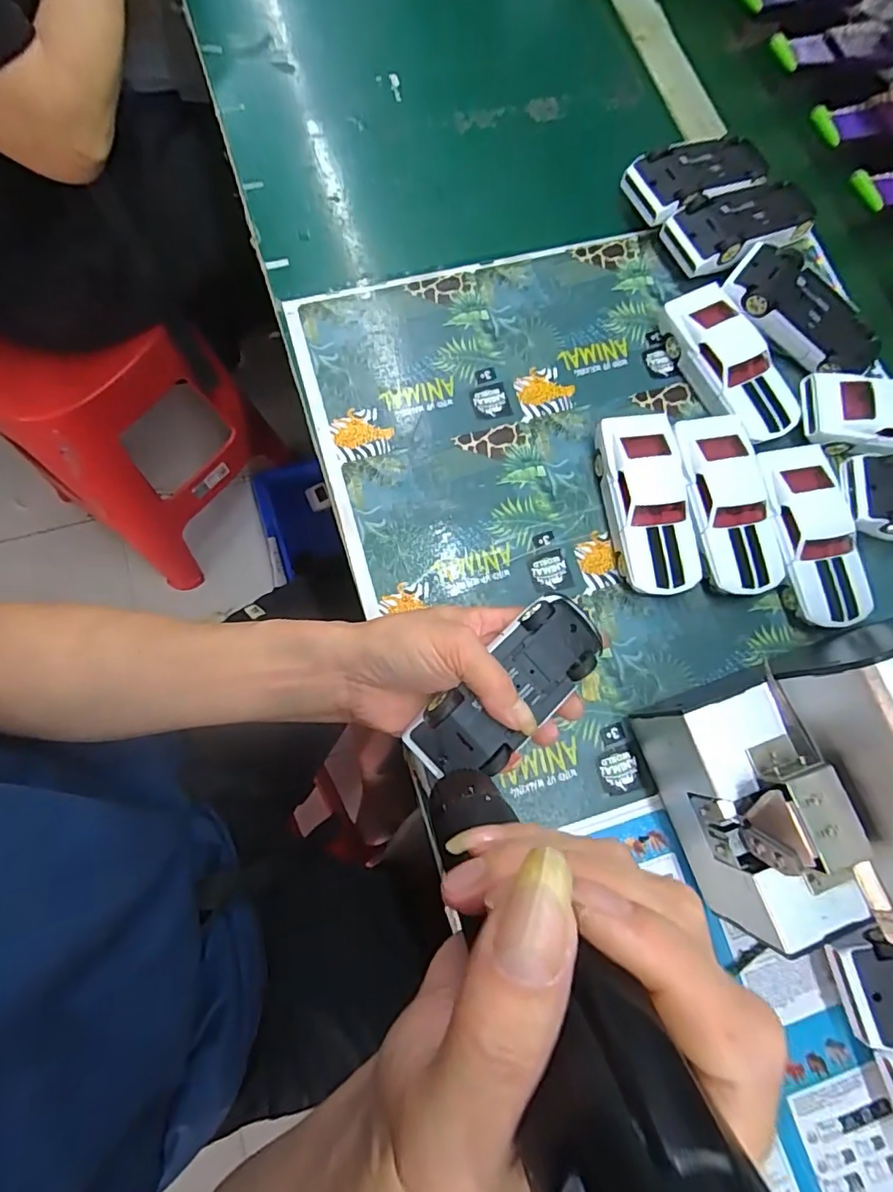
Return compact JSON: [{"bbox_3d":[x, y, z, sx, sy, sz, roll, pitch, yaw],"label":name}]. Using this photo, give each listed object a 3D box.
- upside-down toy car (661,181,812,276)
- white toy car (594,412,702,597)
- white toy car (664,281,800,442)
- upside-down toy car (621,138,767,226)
[{"bbox_3d":[0.239,-0.297,0.445,0.122,0.037,0.058,-23,78,-8],"label":"upside-down toy car"},{"bbox_3d":[0.142,-0.064,0.382,0.055,0.035,0.128,-5,77,-6],"label":"white toy car"},{"bbox_3d":[0.218,-0.176,0.412,0.062,0.034,0.125,-20,78,-9],"label":"white toy car"},{"bbox_3d":[0.210,-0.344,0.456,0.123,0.040,0.057,-24,78,-8],"label":"upside-down toy car"}]

